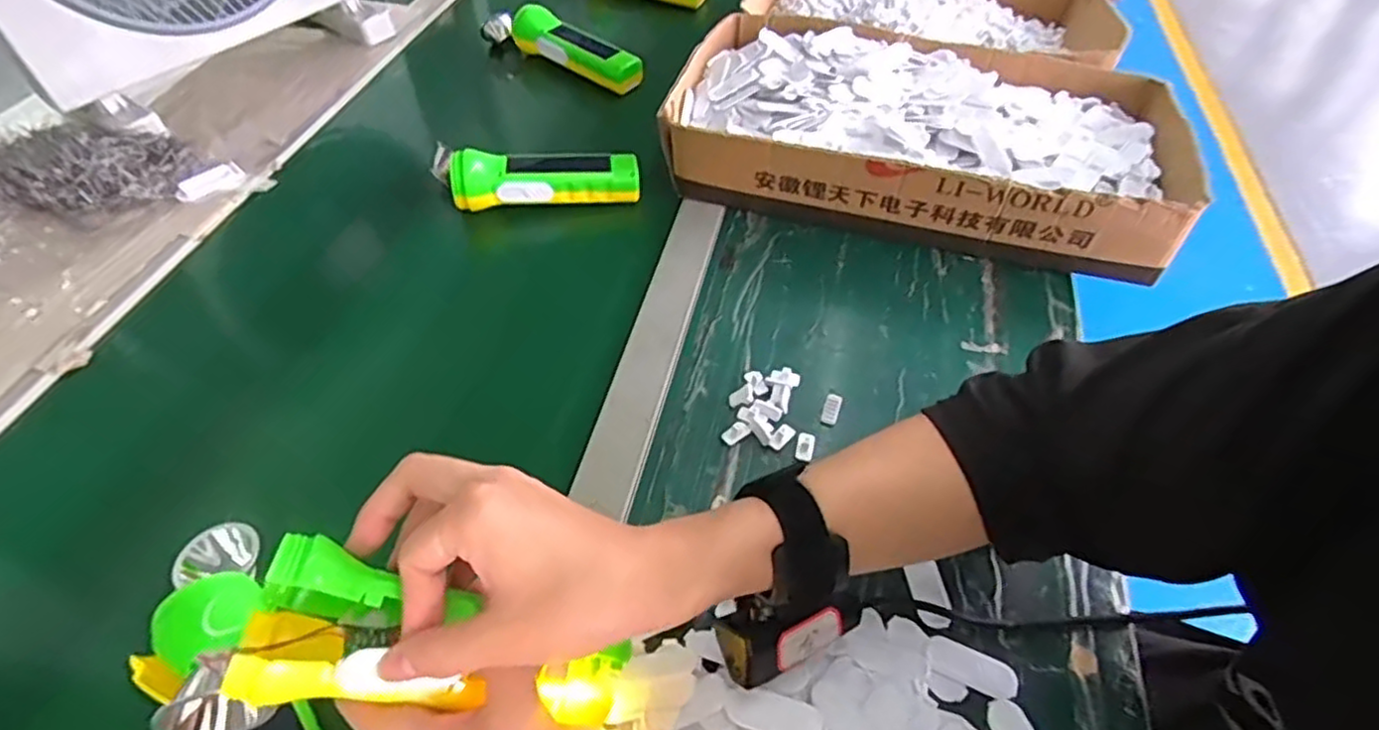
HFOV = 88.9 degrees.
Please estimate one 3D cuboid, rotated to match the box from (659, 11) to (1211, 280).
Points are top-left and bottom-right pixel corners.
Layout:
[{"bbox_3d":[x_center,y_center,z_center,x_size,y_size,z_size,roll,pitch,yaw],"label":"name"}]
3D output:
[{"bbox_3d":[0.220,-0.213,0.644,0.453,0.074,0.237,13,52,8],"label":"box"}]

